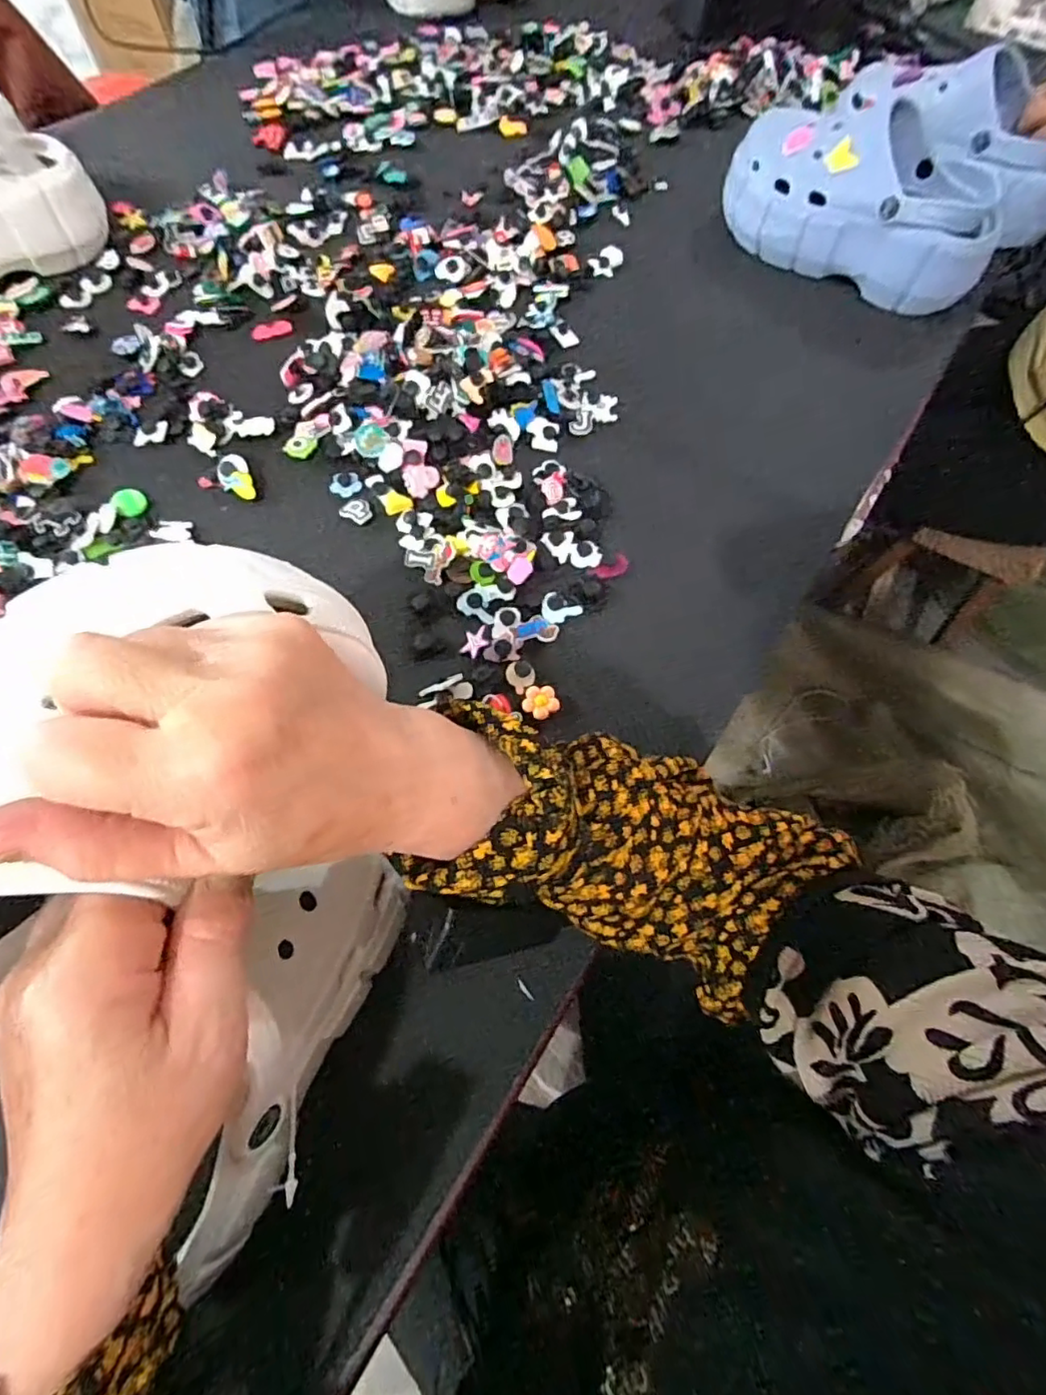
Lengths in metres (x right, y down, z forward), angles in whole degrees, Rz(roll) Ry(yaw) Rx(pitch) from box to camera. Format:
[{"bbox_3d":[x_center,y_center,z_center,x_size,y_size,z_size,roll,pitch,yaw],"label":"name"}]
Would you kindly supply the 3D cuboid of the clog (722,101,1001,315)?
[{"bbox_3d":[0.317,-0.465,0.574,0.259,0.104,0.096,31,69,12],"label":"clog"}]

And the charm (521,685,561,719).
[{"bbox_3d":[0.012,0.003,0.399,0.024,0.008,0.022,32,69,12],"label":"charm"}]

